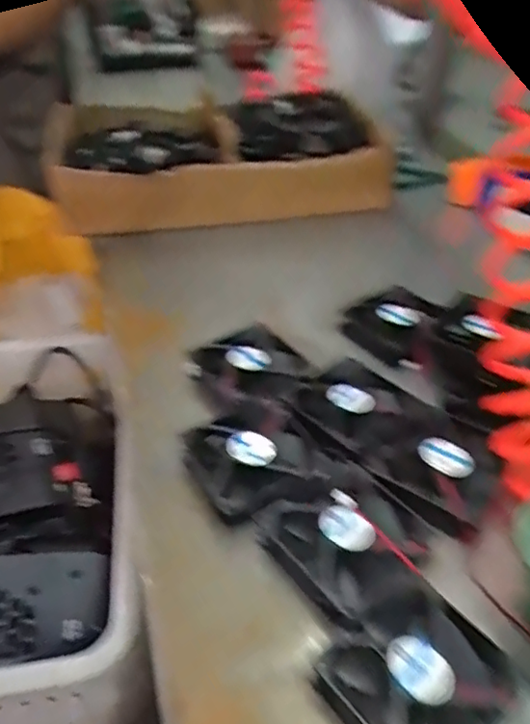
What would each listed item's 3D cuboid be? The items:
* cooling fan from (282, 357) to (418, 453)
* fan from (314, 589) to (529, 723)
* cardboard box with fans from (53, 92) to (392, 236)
[{"bbox_3d":[0.077,0.036,0.512,0.089,0.018,0.089,-30,47,-32],"label":"cooling fan"},{"bbox_3d":[0.090,0.181,0.338,0.102,0.031,0.092,-25,45,-28],"label":"fan"},{"bbox_3d":[-0.075,-0.320,0.894,0.453,0.137,0.282,-14,41,-17],"label":"cardboard box with fans"}]

